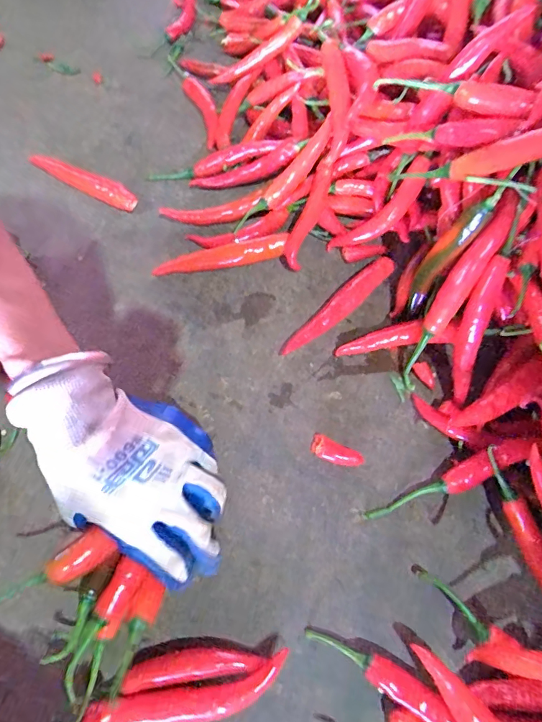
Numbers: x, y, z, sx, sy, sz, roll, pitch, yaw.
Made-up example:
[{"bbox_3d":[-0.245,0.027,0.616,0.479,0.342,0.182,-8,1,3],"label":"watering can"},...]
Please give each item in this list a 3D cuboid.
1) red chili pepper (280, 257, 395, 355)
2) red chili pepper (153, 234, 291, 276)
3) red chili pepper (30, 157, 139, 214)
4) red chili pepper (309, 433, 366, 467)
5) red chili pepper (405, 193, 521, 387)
[{"bbox_3d":[0.066,-0.051,0.413,0.025,0.020,0.138,40,71,17],"label":"red chili pepper"},{"bbox_3d":[-0.050,-0.107,0.438,0.132,0.017,0.022,-8,65,-5],"label":"red chili pepper"},{"bbox_3d":[-0.209,-0.201,0.482,0.150,0.017,0.022,29,68,12],"label":"red chili pepper"},{"bbox_3d":[0.053,0.076,0.354,0.042,0.011,0.017,26,67,11],"label":"red chili pepper"},{"bbox_3d":[0.148,-0.053,0.355,0.021,0.168,0.015,31,25,13],"label":"red chili pepper"}]

